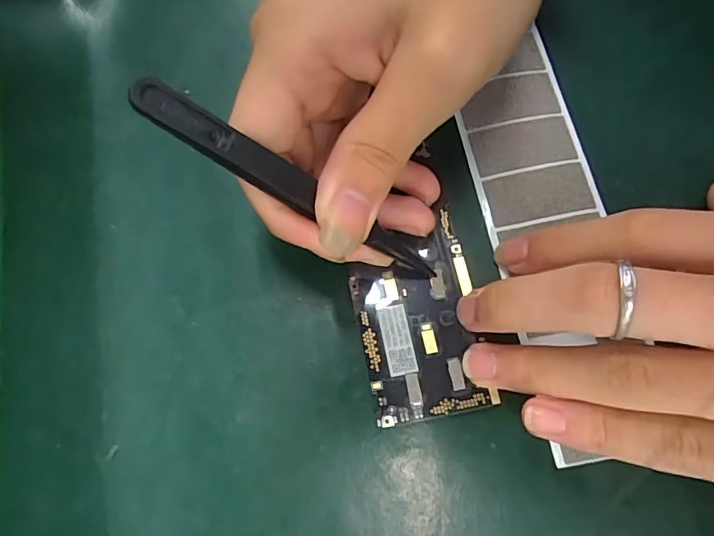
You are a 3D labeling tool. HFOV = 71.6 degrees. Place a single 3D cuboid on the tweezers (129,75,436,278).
[{"bbox_3d":[-0.016,-0.024,0.158,0.113,0.011,0.012,29,70,-33],"label":"tweezers"}]

